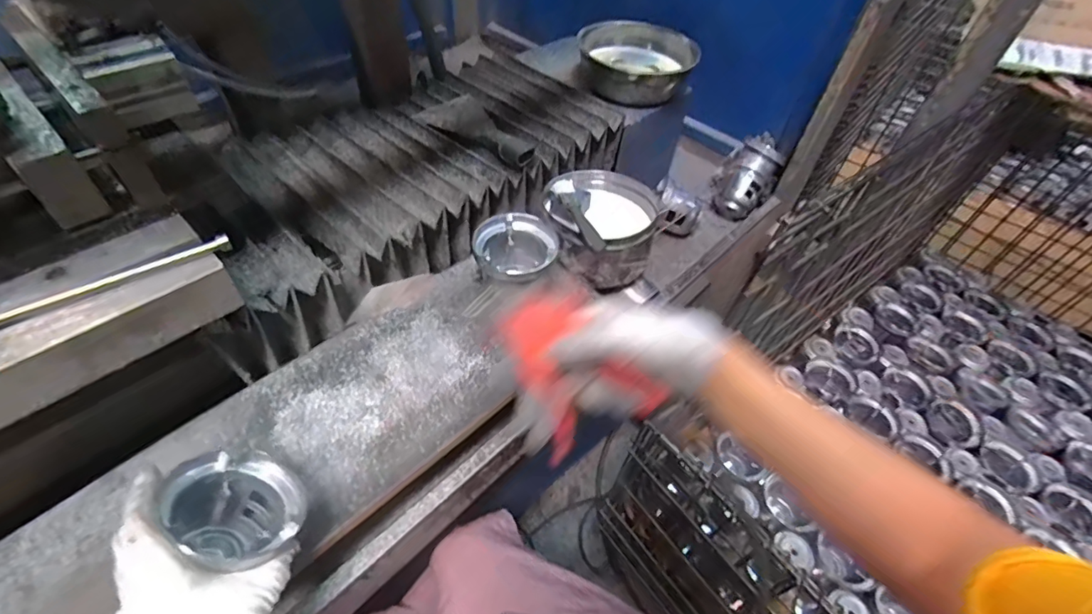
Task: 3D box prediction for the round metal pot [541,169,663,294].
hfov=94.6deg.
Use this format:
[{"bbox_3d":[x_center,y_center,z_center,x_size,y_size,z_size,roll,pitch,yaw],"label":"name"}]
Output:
[{"bbox_3d":[0.067,-0.105,0.664,0.156,0.083,0.178,10,49,4],"label":"round metal pot"}]

